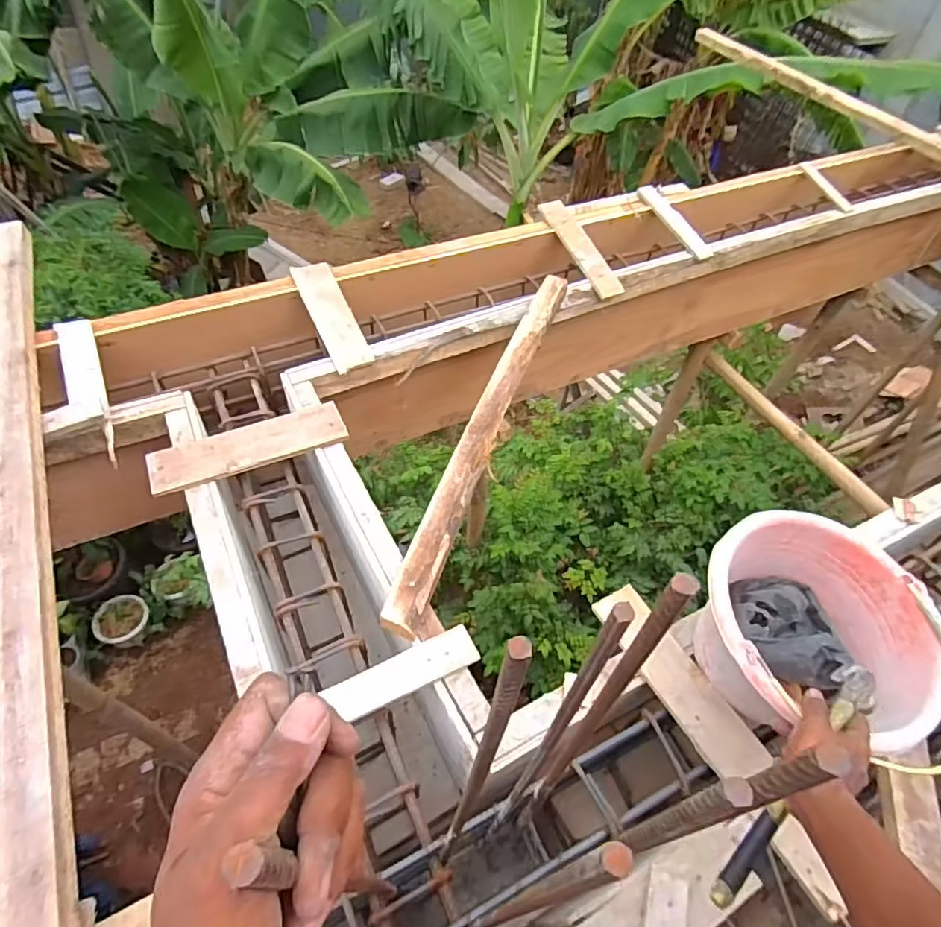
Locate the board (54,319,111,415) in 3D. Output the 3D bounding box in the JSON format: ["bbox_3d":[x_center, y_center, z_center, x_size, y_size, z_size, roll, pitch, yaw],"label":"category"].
[{"bbox_3d":[-0.757,-0.187,1.108,0.065,0.032,0.251,-19,68,-18],"label":"board"}]

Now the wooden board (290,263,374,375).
[{"bbox_3d":[-0.305,-0.331,1.255,0.088,0.023,0.290,-21,71,-19],"label":"wooden board"}]

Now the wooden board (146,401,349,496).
[{"bbox_3d":[-0.401,-0.031,1.040,0.339,0.017,0.102,-19,55,-18],"label":"wooden board"}]

